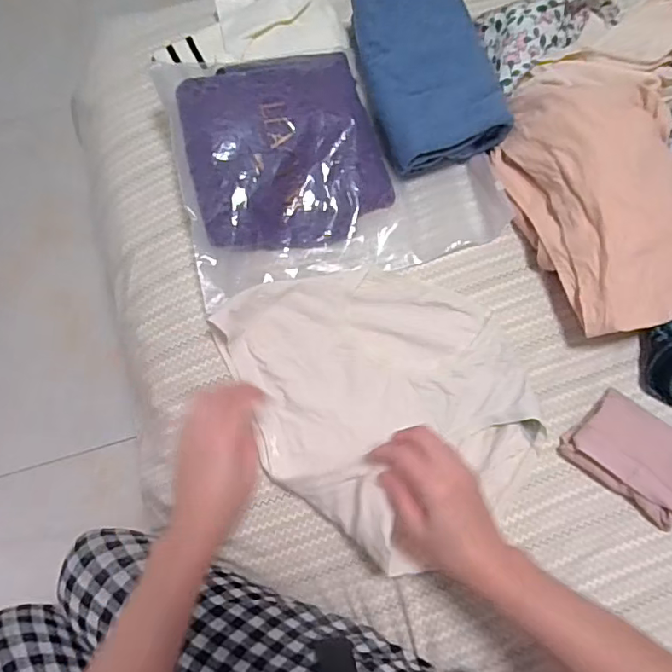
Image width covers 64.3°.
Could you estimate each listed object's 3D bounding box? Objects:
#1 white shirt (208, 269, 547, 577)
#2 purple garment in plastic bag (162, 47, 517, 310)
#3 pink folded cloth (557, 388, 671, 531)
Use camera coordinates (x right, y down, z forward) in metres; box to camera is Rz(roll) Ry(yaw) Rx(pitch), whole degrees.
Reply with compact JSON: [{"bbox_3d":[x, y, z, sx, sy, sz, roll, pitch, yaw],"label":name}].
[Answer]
[{"bbox_3d":[0.054,0.057,0.557,0.288,0.067,0.306,-21,75,-7],"label":"white shirt"},{"bbox_3d":[0.001,-0.210,0.624,0.363,0.088,0.284,-13,75,-4],"label":"purple garment in plastic bag"},{"bbox_3d":[0.319,0.125,0.562,0.131,0.033,0.095,39,77,10],"label":"pink folded cloth"}]

